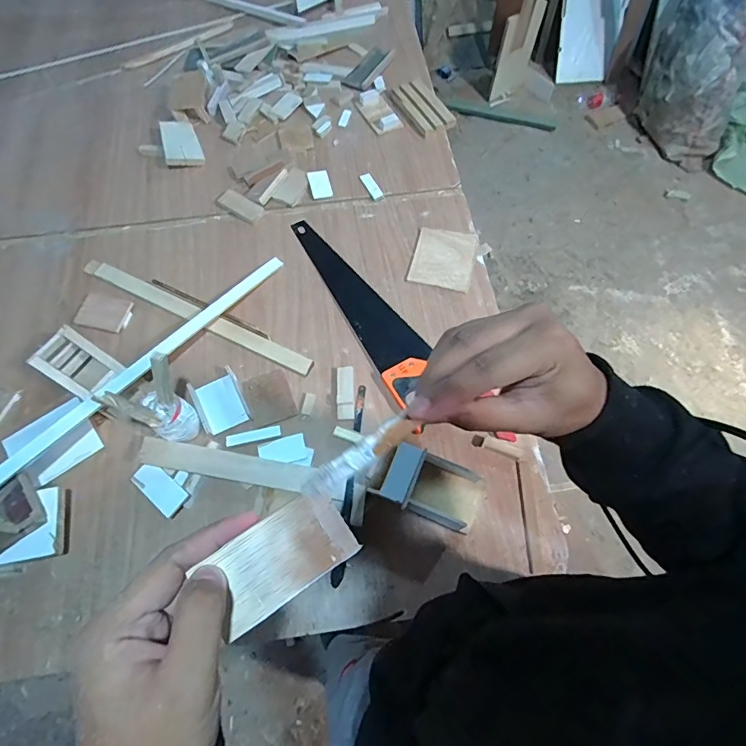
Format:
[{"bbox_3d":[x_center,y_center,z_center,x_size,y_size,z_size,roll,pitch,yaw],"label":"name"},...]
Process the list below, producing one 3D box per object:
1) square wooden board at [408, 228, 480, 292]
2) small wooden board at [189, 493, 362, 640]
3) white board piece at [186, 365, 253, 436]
[{"bbox_3d":[0.138,-0.225,0.888,0.116,0.008,0.136,12,66,11],"label":"square wooden board"},{"bbox_3d":[-0.048,0.098,0.243,0.073,0.004,0.042,-31,84,-16],"label":"small wooden board"},{"bbox_3d":[-0.257,0.051,0.767,0.077,0.024,0.101,-25,69,-12],"label":"white board piece"}]

